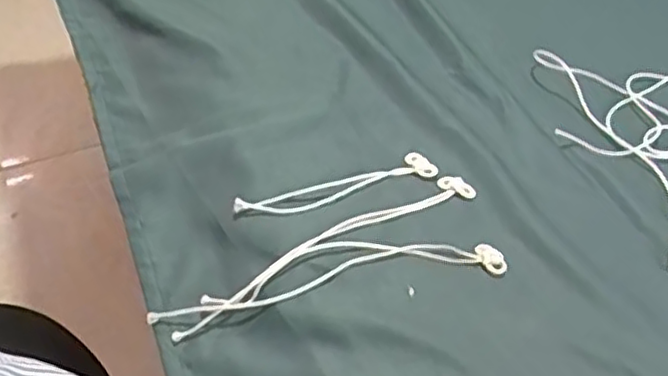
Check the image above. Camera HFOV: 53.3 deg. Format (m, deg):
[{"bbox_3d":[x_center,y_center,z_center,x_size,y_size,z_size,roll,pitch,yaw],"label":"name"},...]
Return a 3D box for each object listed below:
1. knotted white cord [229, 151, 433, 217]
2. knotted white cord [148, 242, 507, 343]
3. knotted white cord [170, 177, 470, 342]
[{"bbox_3d":[0.004,-0.001,0.403,0.127,0.011,0.022,-19,53,-15],"label":"knotted white cord"},{"bbox_3d":[-0.002,0.049,0.367,0.194,0.011,0.038,-12,51,-10],"label":"knotted white cord"},{"bbox_3d":[-0.001,0.033,0.380,0.197,0.011,0.018,-24,54,-19],"label":"knotted white cord"}]

